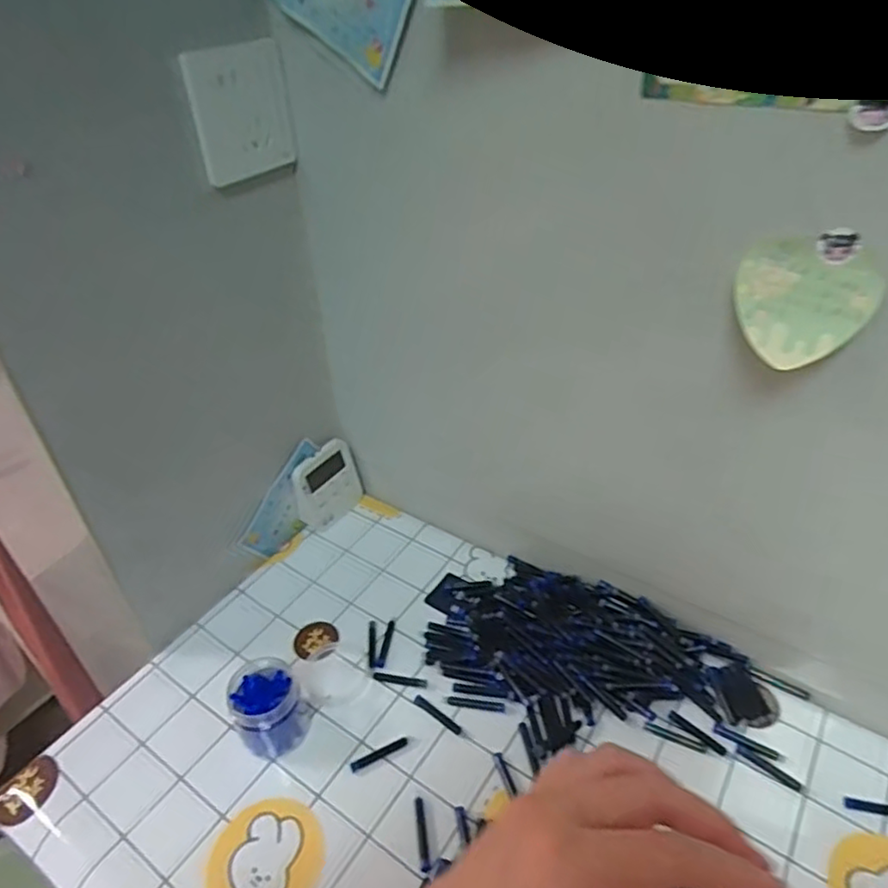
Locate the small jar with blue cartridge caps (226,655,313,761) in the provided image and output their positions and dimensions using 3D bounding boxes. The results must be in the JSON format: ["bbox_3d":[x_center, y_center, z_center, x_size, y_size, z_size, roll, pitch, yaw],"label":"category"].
[{"bbox_3d":[-0.133,0.198,0.492,0.053,0.056,0.052,-1,39,1],"label":"small jar with blue cartridge caps"}]

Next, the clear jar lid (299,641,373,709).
[{"bbox_3d":[-0.091,0.191,0.544,0.057,0.008,0.058,-1,39,1],"label":"clear jar lid"}]

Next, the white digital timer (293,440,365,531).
[{"bbox_3d":[-0.124,0.042,0.680,0.019,0.079,0.077,10,39,38],"label":"white digital timer"}]

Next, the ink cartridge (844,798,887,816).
[{"bbox_3d":[0.305,0.255,0.452,0.047,0.004,0.007,6,40,11],"label":"ink cartridge"}]

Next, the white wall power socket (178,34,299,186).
[{"bbox_3d":[-0.147,-0.242,0.474,0.004,0.086,0.079,25,46,30],"label":"white wall power socket"}]

